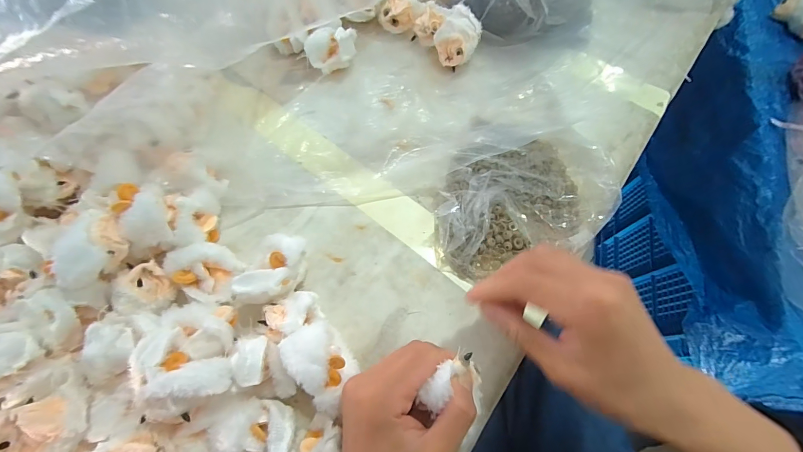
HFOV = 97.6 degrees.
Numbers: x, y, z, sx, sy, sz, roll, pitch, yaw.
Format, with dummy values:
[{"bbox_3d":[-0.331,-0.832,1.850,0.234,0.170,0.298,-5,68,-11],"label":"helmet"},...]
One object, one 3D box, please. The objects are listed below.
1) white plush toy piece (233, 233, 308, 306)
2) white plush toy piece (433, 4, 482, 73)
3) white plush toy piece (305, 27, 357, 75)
[{"bbox_3d":[-0.111,0.040,0.307,0.040,0.044,0.065,15,68,4],"label":"white plush toy piece"},{"bbox_3d":[0.069,-0.229,0.429,0.049,0.048,0.044,42,72,14],"label":"white plush toy piece"},{"bbox_3d":[-0.084,-0.211,0.423,0.057,0.050,0.039,1,68,-2],"label":"white plush toy piece"}]

